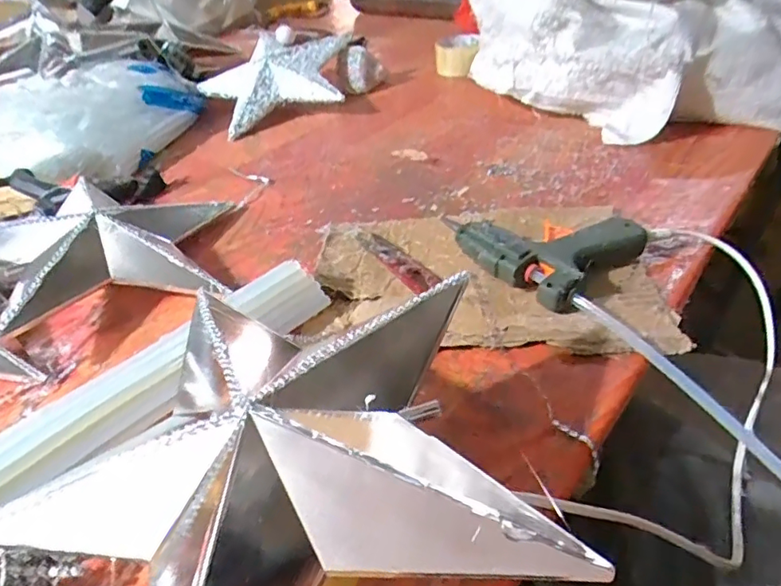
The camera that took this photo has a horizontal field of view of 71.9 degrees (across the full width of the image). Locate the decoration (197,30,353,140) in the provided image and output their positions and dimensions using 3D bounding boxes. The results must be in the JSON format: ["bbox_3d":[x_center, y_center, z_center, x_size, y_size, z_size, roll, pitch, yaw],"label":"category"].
[{"bbox_3d":[-0.167,-0.307,0.782,0.227,0.082,0.187,-8,37,-1],"label":"decoration"}]

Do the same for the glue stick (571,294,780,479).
[{"bbox_3d":[0.180,0.057,0.330,0.010,0.016,0.170,-29,60,-26],"label":"glue stick"}]

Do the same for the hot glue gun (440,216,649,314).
[{"bbox_3d":[0.115,-0.043,0.434,0.113,0.034,0.132,-33,45,-29],"label":"hot glue gun"}]

